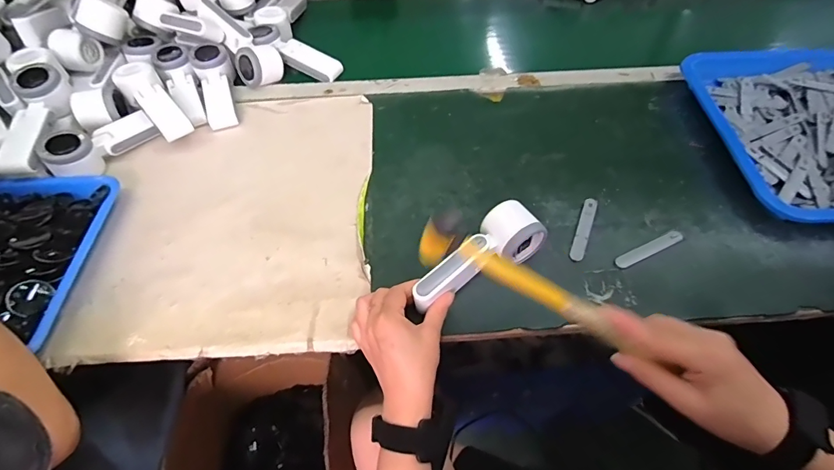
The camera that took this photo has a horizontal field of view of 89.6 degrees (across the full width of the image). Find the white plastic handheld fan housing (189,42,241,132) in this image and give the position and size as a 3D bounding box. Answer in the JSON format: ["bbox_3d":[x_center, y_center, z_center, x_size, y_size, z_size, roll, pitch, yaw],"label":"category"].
[{"bbox_3d":[-0.307,-0.234,0.653,0.062,0.043,0.161,-22,58,-13],"label":"white plastic handheld fan housing"}]

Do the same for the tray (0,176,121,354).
[{"bbox_3d":[-0.545,0.032,0.480,0.328,0.044,0.242,-5,56,-1],"label":"tray"}]

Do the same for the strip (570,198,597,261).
[{"bbox_3d":[0.204,-0.009,0.511,0.014,0.006,0.093,20,59,15],"label":"strip"}]

